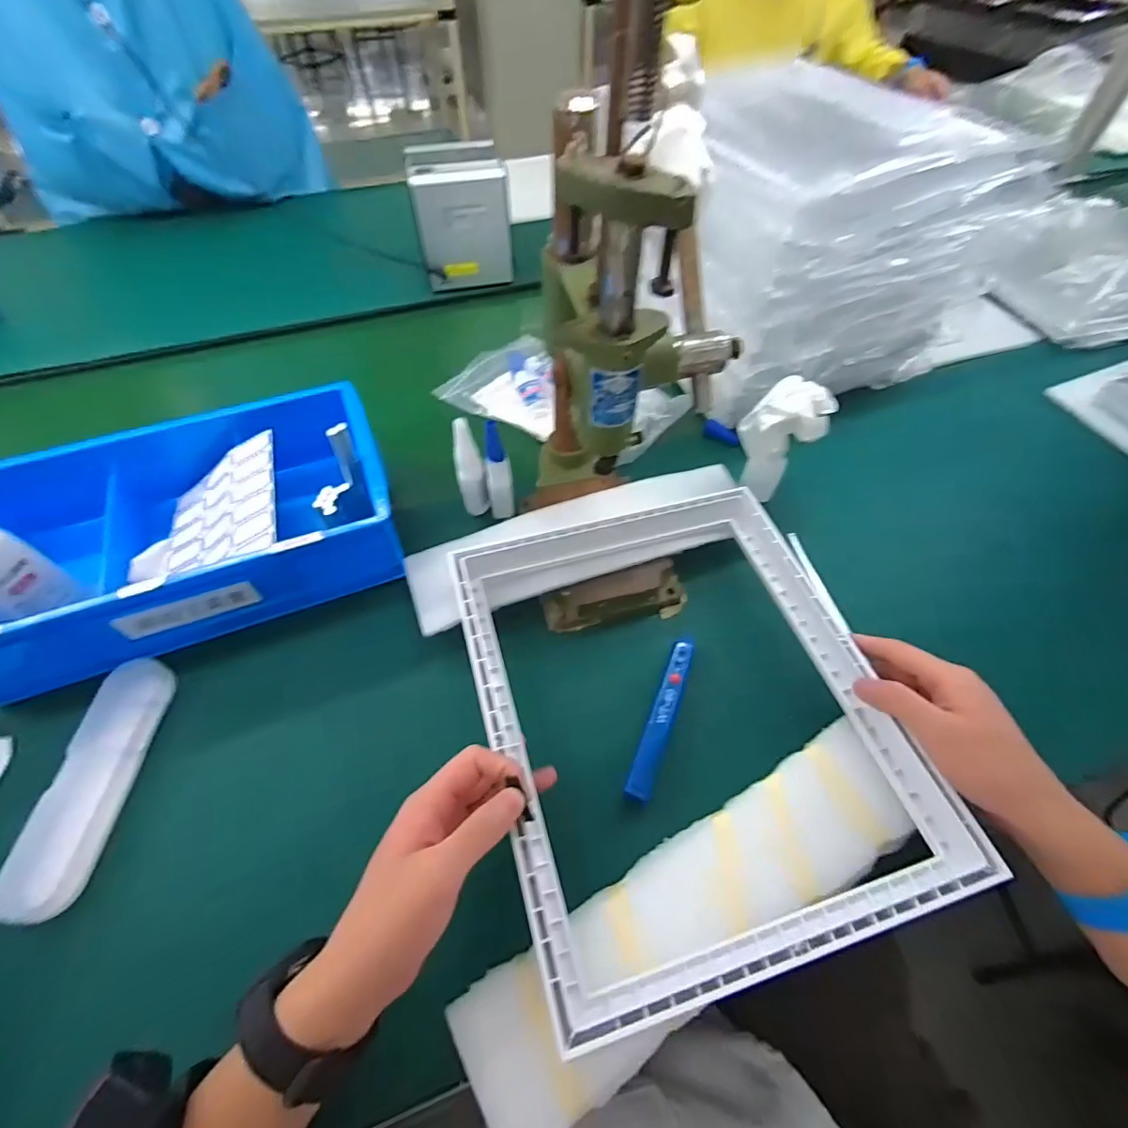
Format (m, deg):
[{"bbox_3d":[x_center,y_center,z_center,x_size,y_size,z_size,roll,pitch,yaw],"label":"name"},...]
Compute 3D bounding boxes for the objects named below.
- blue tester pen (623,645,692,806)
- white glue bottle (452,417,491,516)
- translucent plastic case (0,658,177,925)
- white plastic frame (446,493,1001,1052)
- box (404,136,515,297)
[{"bbox_3d":[0.079,0.120,0.425,0.018,0.011,0.134,19,58,13],"label":"blue tester pen"},{"bbox_3d":[-0.090,-0.090,0.517,0.026,0.107,0.024,-16,57,-11],"label":"white glue bottle"},{"bbox_3d":[-0.352,0.159,0.400,0.044,0.035,0.174,5,56,4],"label":"translucent plastic case"},{"bbox_3d":[0.082,0.092,0.383,0.272,0.028,0.326,-14,57,-10],"label":"white plastic frame"},{"bbox_3d":[-0.143,-0.483,0.749,0.124,0.139,0.104,-12,56,-8],"label":"box"}]

